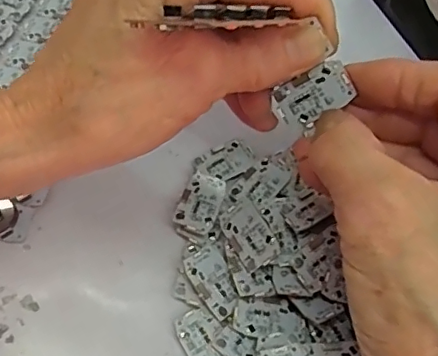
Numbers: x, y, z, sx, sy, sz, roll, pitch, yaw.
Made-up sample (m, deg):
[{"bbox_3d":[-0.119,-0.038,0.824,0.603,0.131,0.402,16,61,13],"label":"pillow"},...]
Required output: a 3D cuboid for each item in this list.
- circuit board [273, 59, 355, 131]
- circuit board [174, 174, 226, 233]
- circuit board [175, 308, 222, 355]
[{"bbox_3d":[0.035,-0.030,0.212,0.018,0.030,0.004,59,30,-7],"label":"circuit board"},{"bbox_3d":[-0.008,0.010,0.251,0.016,0.004,0.031,23,53,0],"label":"circuit board"},{"bbox_3d":[-0.005,0.067,0.226,0.017,0.004,0.029,-27,69,-16],"label":"circuit board"}]

